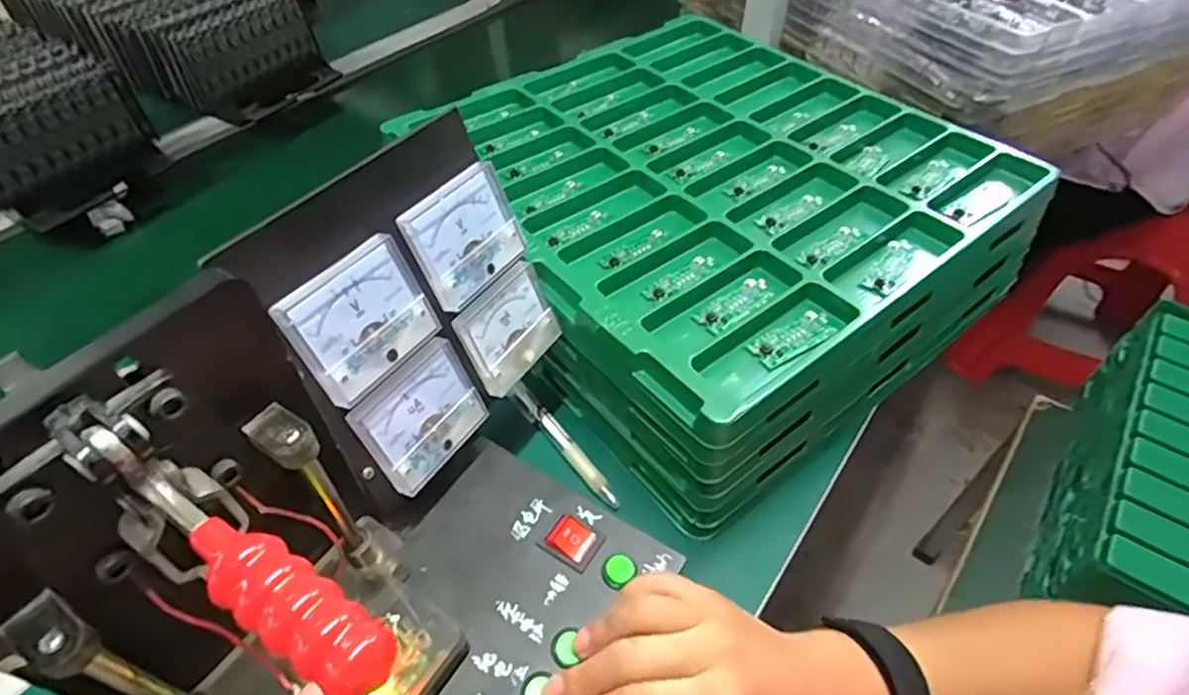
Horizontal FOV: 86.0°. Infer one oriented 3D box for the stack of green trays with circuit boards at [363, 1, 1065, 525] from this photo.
[{"bbox_3d":[0.087,-0.118,0.540,0.367,0.106,0.406,-30,53,-24],"label":"stack of green trays with circuit boards"}]

